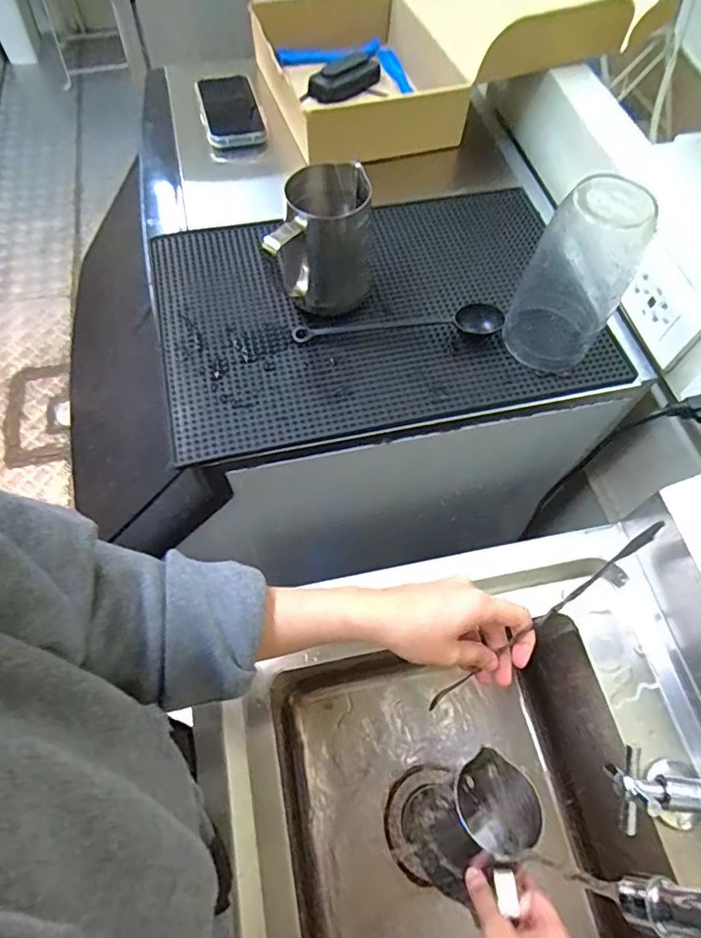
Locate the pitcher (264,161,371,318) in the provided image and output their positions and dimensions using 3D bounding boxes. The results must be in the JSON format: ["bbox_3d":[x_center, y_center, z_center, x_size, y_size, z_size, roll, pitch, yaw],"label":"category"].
[{"bbox_3d":[-0.023,-0.204,0.502,0.087,0.121,0.111,9,62,2],"label":"pitcher"}]

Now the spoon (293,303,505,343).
[{"bbox_3d":[0.048,-0.142,0.522,0.203,0.022,0.027,-2,62,-4],"label":"spoon"}]

